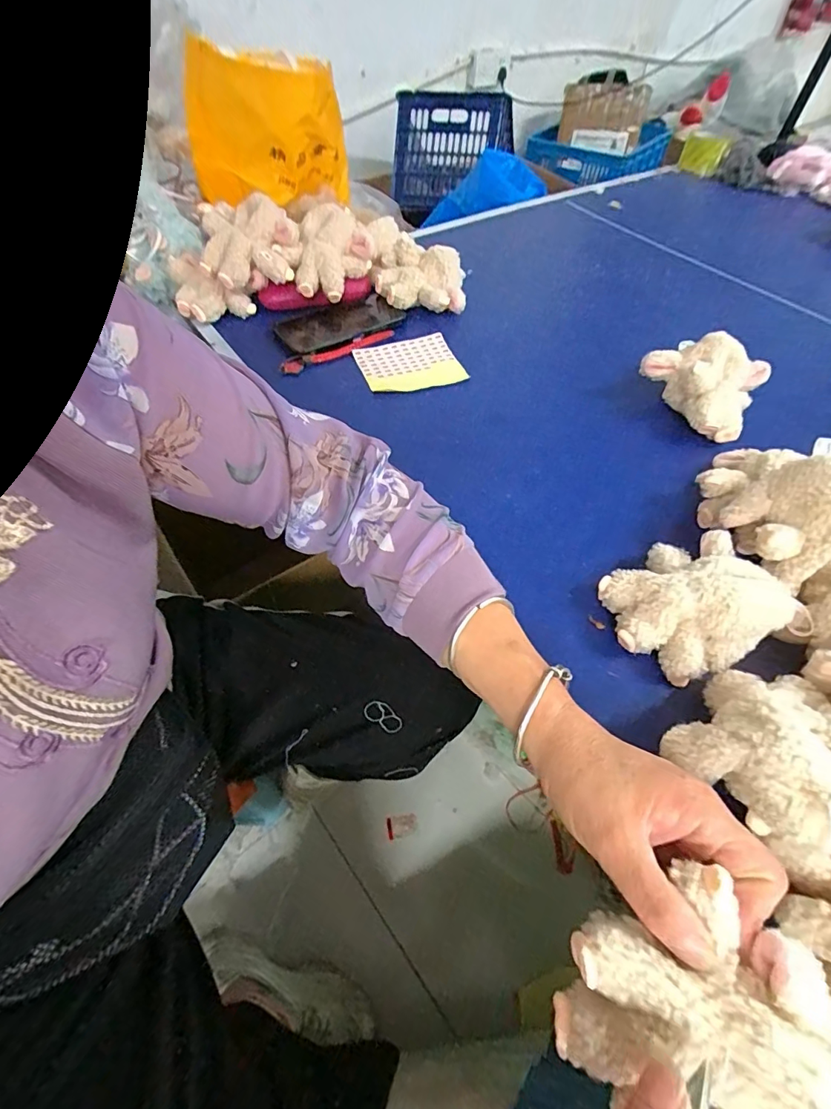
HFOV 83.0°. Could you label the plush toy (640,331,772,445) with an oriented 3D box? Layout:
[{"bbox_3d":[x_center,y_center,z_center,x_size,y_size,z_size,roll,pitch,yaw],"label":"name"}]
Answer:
[{"bbox_3d":[0.317,-0.194,0.521,0.117,0.075,0.108,33,60,20],"label":"plush toy"}]

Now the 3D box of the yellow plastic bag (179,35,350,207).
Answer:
[{"bbox_3d":[-0.218,-0.616,0.687,0.227,0.166,0.082,-9,55,-8],"label":"yellow plastic bag"}]

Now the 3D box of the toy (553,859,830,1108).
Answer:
[{"bbox_3d":[0.131,0.205,0.198,0.121,0.055,0.094,27,58,16],"label":"toy"}]

